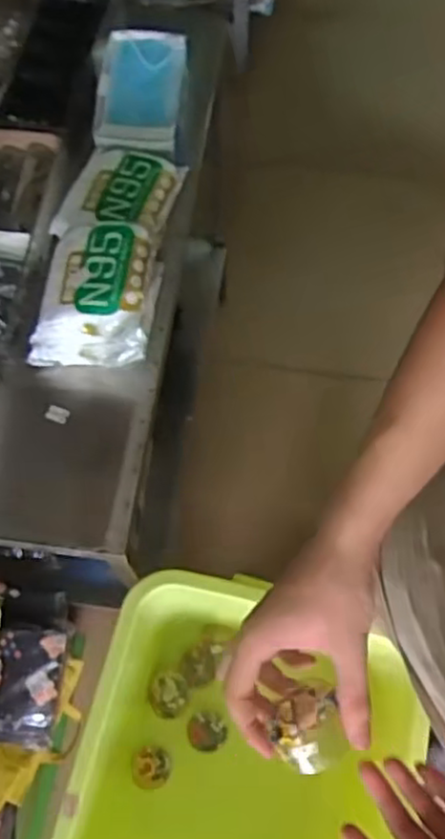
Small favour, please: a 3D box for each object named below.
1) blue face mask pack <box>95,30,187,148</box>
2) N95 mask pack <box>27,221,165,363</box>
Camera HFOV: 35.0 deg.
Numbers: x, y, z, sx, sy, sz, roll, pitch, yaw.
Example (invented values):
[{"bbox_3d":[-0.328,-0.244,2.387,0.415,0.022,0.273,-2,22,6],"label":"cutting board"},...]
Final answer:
[{"bbox_3d":[-0.103,-0.409,0.915,0.106,0.062,0.192,4,67,2],"label":"blue face mask pack"},{"bbox_3d":[-0.143,-0.142,0.781,0.134,0.083,0.142,2,67,1],"label":"N95 mask pack"}]

